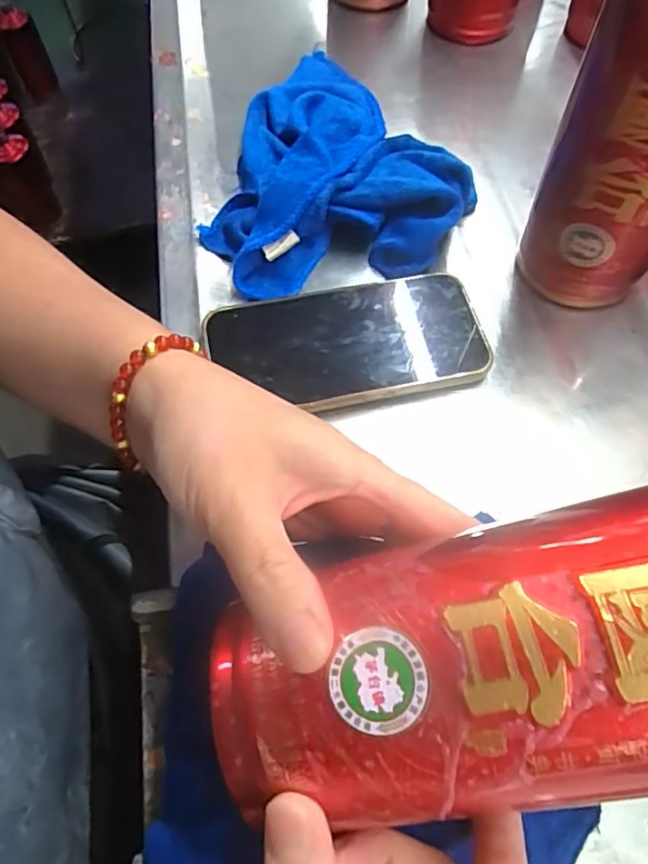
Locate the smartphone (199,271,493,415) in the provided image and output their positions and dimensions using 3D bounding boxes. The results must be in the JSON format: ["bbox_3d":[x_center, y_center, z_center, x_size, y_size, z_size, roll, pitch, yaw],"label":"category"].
[{"bbox_3d":[0.014,-0.052,0.336,0.154,0.013,0.080,-14,62,-4],"label":"smartphone"}]

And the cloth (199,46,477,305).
[{"bbox_3d":[-0.006,-0.198,0.402,0.181,0.033,0.232,-17,63,-6],"label":"cloth"}]

